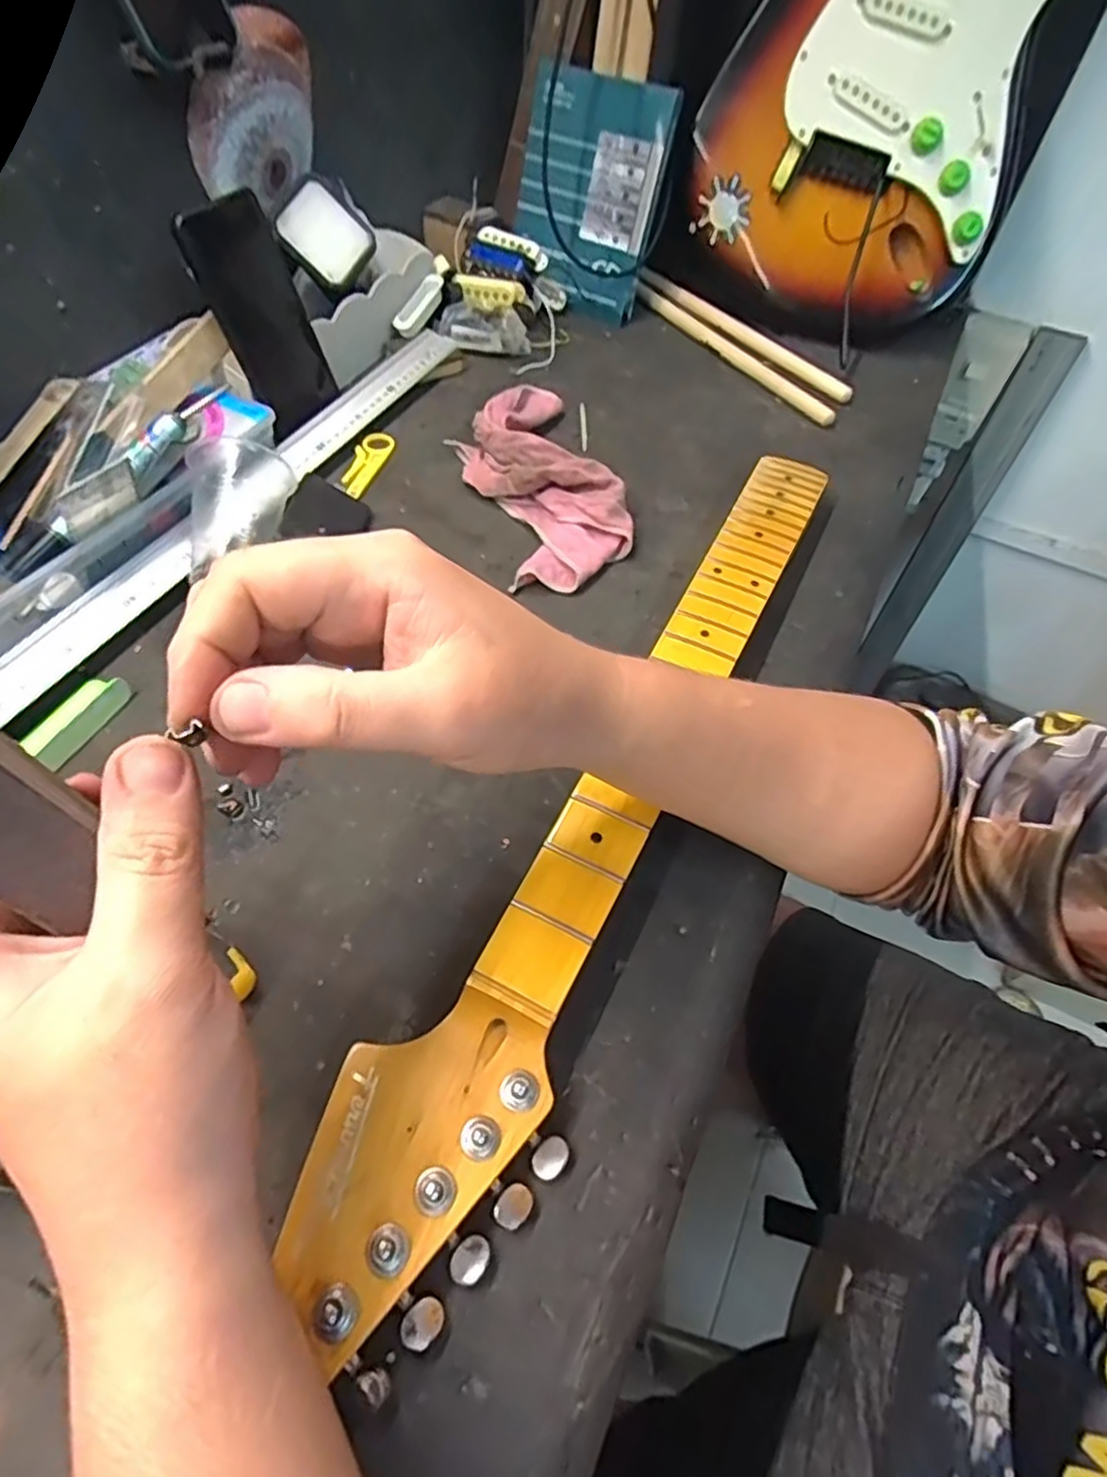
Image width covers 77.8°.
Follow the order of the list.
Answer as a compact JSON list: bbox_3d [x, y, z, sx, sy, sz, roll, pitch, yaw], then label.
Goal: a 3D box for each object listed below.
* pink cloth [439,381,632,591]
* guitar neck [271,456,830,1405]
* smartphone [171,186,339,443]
[{"bbox_3d":[-0.010,-0.207,0.536,0.105,0.039,0.220,-15,59,-15],"label":"pink cloth"},{"bbox_3d":[0.063,0.012,0.396,0.089,0.034,0.581,28,58,13],"label":"guitar neck"},{"bbox_3d":[-0.216,-0.315,0.515,0.017,0.143,0.085,7,46,28],"label":"smartphone"}]

